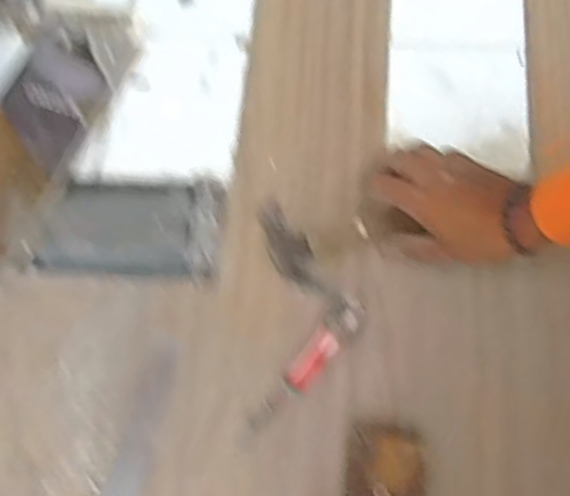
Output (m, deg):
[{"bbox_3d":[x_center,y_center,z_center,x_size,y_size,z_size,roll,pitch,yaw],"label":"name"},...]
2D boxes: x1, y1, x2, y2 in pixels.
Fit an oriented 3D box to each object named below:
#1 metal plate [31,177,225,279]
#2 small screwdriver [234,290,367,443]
[{"bbox_3d":[-0.159,-0.023,0.717,0.180,0.010,0.104,3,69,3],"label":"metal plate"},{"bbox_3d":[0.015,0.111,0.631,0.030,0.032,0.160,39,75,15],"label":"small screwdriver"}]

